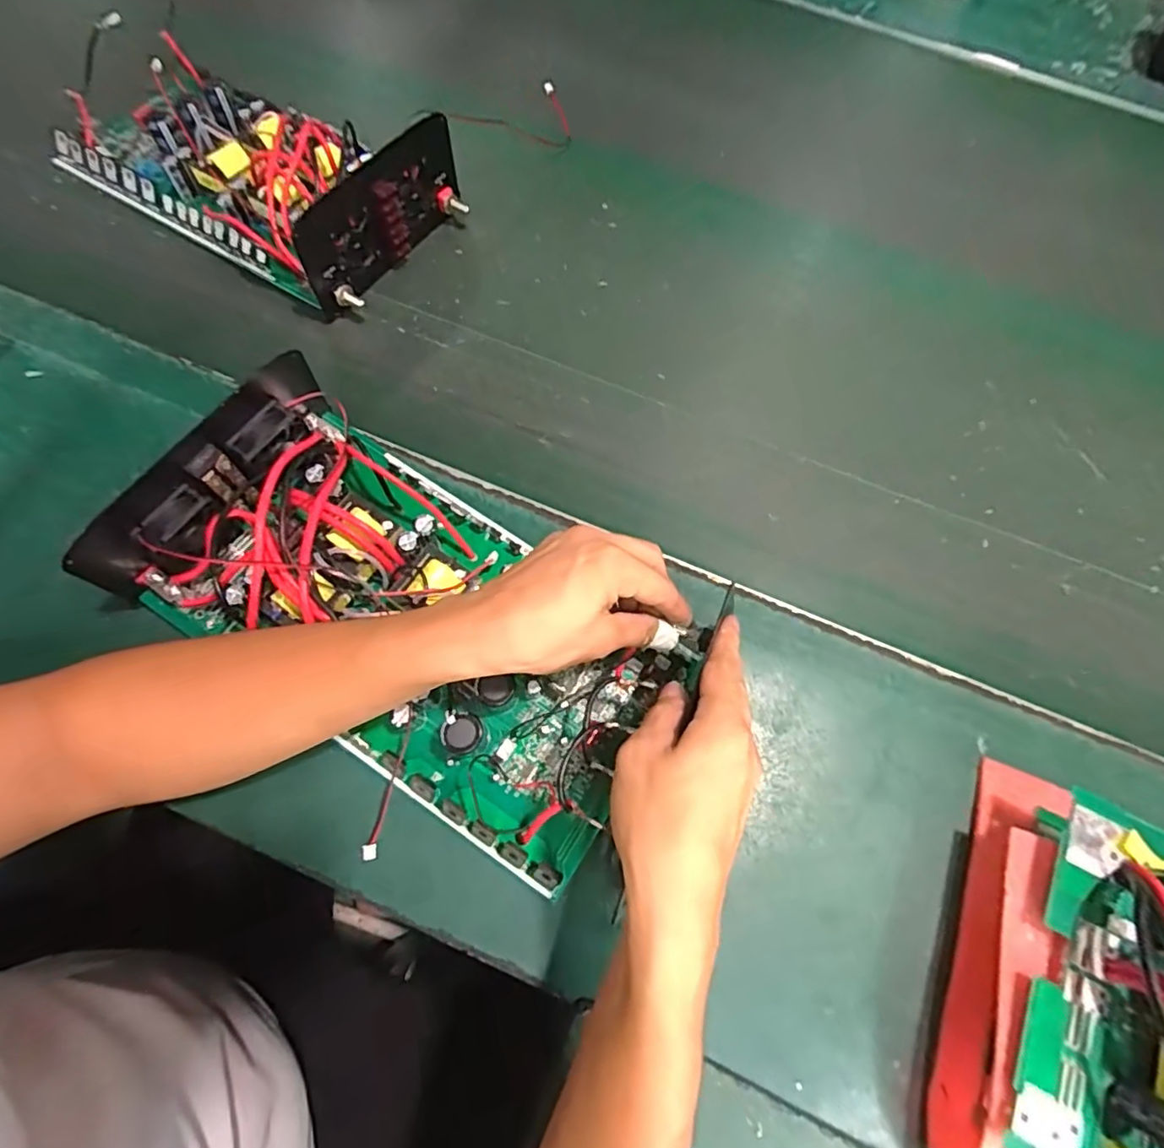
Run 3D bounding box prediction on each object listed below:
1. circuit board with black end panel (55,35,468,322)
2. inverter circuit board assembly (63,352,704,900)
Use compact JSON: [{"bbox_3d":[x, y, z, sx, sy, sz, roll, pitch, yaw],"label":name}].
[{"bbox_3d":[-0.307,-0.386,0.552,0.340,0.091,0.181,28,70,9],"label":"circuit board with black end panel"},{"bbox_3d":[-0.110,0.030,0.393,0.350,0.073,0.205,42,72,2],"label":"inverter circuit board assembly"}]

